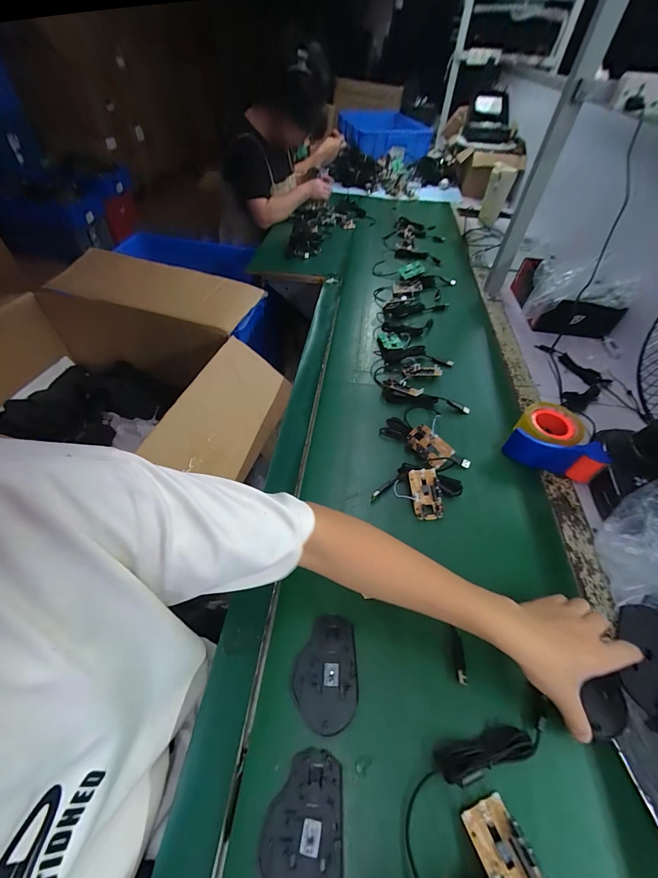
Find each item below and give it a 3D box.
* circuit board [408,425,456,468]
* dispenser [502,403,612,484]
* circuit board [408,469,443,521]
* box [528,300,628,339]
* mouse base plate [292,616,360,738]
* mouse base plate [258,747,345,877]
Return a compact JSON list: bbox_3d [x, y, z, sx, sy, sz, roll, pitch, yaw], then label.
[{"bbox_3d":[0.172,0.011,0.584,0.043,0.012,0.078,-44,64,5],"label":"circuit board"},{"bbox_3d":[0.387,-0.007,0.594,0.144,0.070,0.127,19,51,8],"label":"dispenser"},{"bbox_3d":[0.153,0.086,0.530,0.046,0.011,0.078,-3,69,-3],"label":"circuit board"},{"bbox_3d":[0.627,-0.302,0.847,0.219,0.089,0.028,4,51,-5],"label":"box"},{"bbox_3d":[-0.004,0.264,0.387,0.071,0.013,0.107,0,50,-4],"label":"mouse base plate"},{"bbox_3d":[-0.023,0.357,0.307,0.072,0.004,0.108,2,50,-2],"label":"mouse base plate"}]

